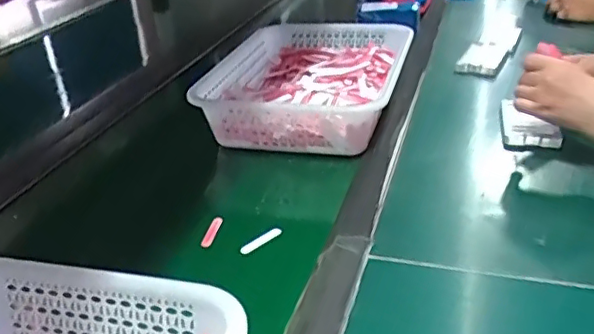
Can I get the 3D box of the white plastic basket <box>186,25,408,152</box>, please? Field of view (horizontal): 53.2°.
[{"bbox_3d":[0.023,-0.133,0.897,0.264,0.075,0.346,4,29,16],"label":"white plastic basket"}]

